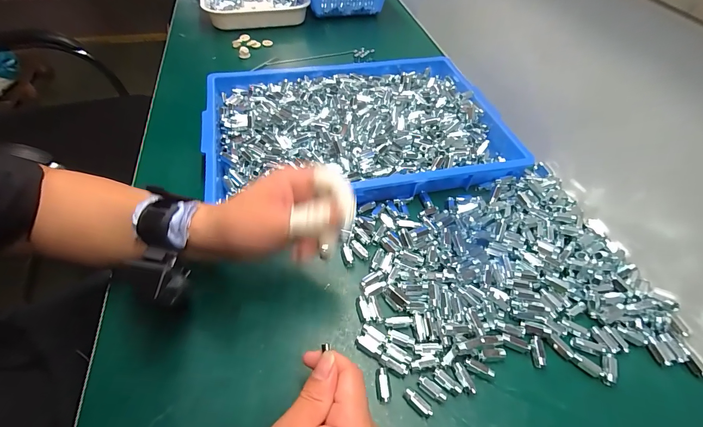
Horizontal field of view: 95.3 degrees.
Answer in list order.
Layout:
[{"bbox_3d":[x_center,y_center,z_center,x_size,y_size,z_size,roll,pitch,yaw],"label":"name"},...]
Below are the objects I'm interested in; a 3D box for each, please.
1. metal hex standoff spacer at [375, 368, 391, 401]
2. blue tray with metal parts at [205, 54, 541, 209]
[{"bbox_3d":[0.027,0.156,0.290,0.011,0.012,0.026,-7,53,-7],"label":"metal hex standoff spacer"},{"bbox_3d":[0.006,-0.140,0.485,0.421,0.047,0.287,-9,54,-8],"label":"blue tray with metal parts"}]

